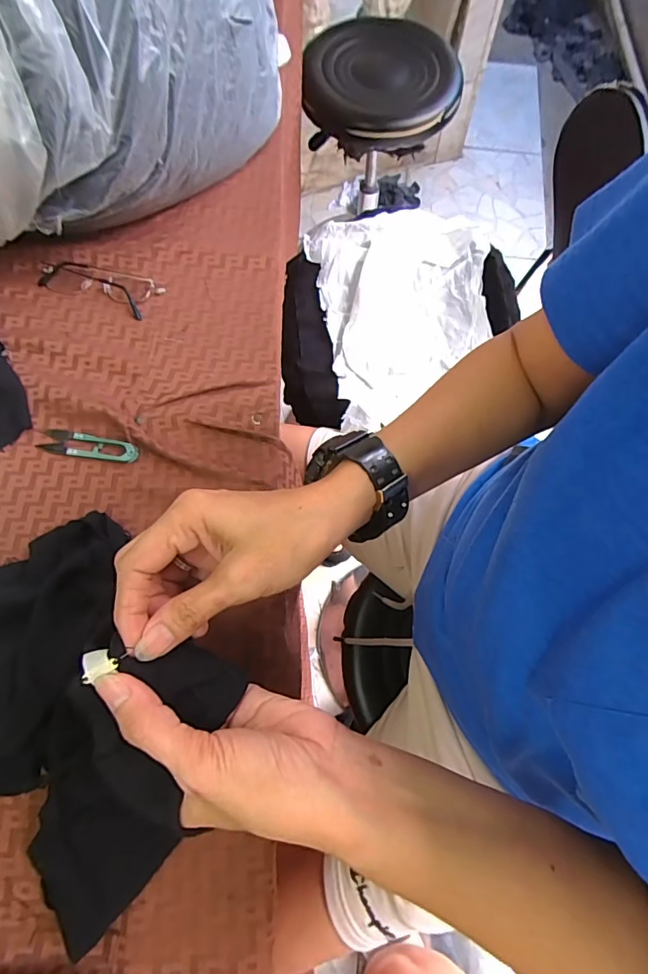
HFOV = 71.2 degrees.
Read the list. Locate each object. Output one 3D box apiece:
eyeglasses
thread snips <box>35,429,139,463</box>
[{"bbox_3d":[-0.253,-0.231,0.508,0.131,0.021,0.049,19,74,6],"label":"eyeglasses"},{"bbox_3d":[-0.235,-0.041,0.450,0.102,0.007,0.025,12,73,4],"label":"thread snips"}]

